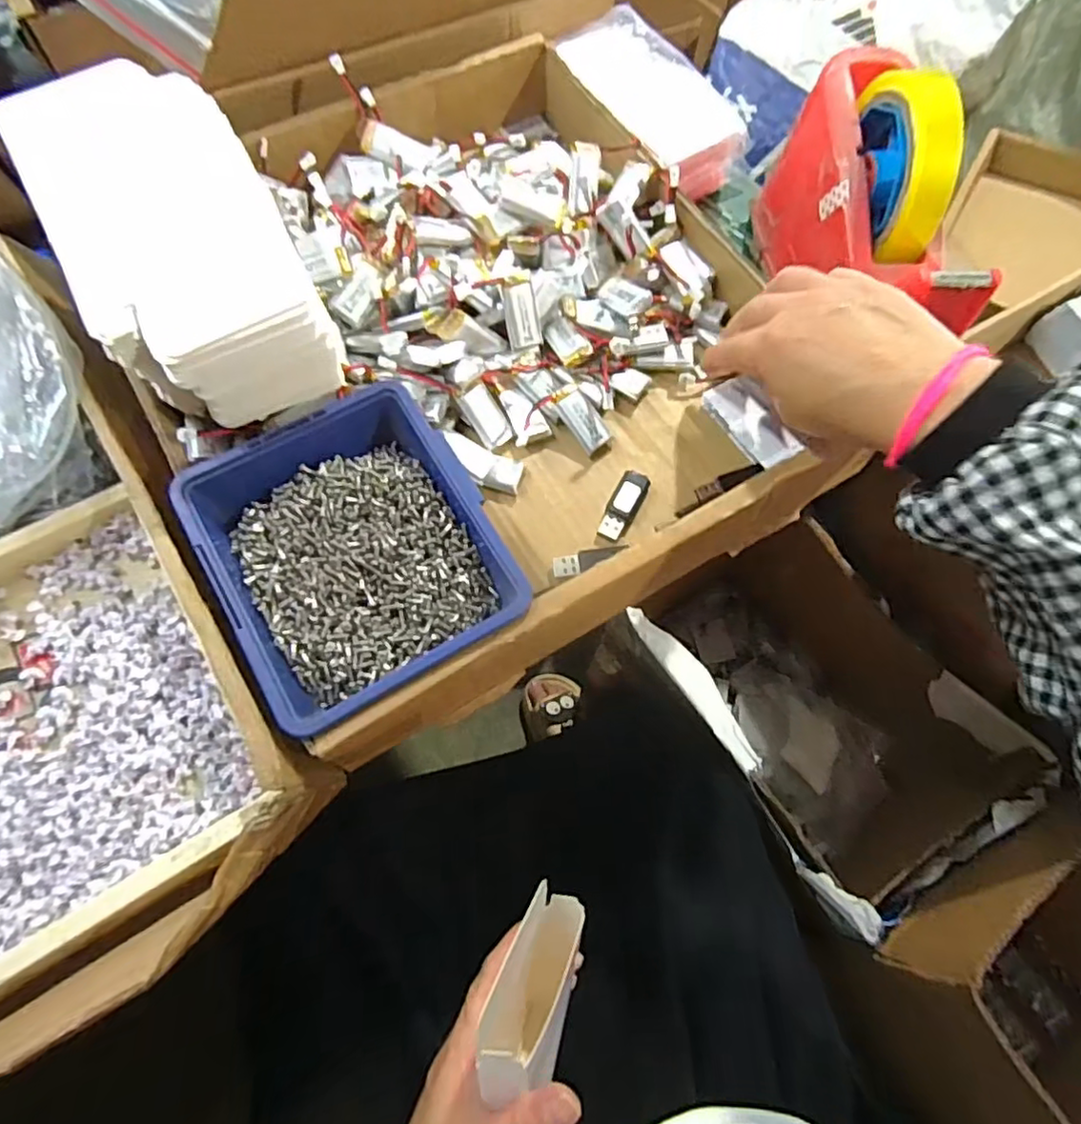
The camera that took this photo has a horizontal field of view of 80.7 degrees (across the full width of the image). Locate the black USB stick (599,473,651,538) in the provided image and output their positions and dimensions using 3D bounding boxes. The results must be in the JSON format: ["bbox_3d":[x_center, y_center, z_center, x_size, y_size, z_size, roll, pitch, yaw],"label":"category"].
[{"bbox_3d":[0.048,-0.033,0.367,0.017,0.010,0.046,26,69,8],"label":"black USB stick"}]

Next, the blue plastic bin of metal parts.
[{"bbox_3d":[-0.088,-0.003,0.312,0.122,0.048,0.138,-29,72,-13],"label":"blue plastic bin of metal parts"}]

